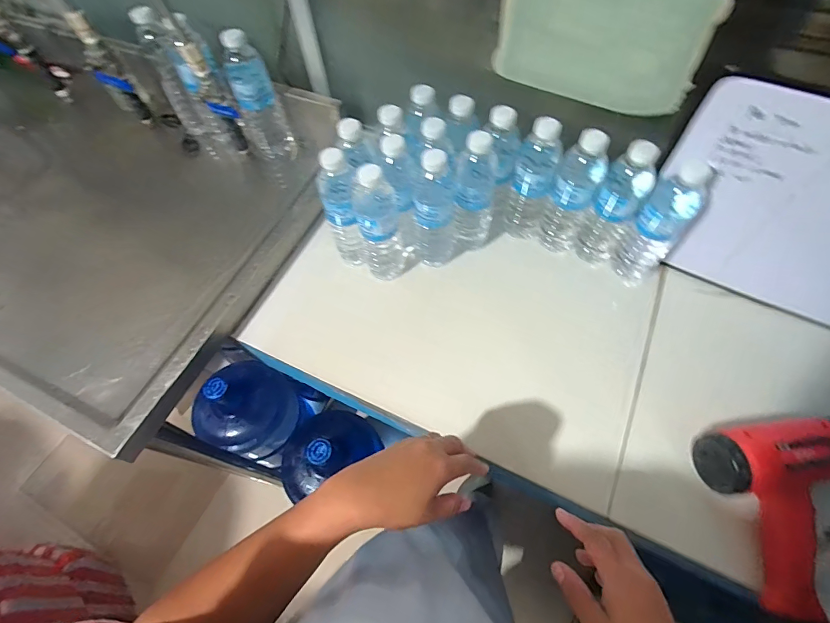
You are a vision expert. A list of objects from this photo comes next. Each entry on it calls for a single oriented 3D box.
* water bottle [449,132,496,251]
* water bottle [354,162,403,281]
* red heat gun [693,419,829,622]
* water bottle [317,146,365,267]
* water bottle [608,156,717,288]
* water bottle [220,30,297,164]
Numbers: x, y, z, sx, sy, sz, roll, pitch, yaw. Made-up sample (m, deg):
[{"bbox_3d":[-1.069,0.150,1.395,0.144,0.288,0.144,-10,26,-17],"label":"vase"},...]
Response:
[{"bbox_3d":[0.089,-0.178,0.624,0.062,0.207,0.066,8,62,7],"label":"water bottle"},{"bbox_3d":[-0.055,-0.135,0.603,0.062,0.206,0.077,-10,61,-3],"label":"water bottle"},{"bbox_3d":[0.490,0.214,0.458,0.264,0.075,0.186,-9,61,-3],"label":"red heat gun"},{"bbox_3d":[-0.105,-0.144,0.610,0.057,0.198,0.057,-1,61,2],"label":"water bottle"},{"bbox_3d":[0.350,-0.123,0.580,0.063,0.207,0.061,35,68,19],"label":"water bottle"},{"bbox_3d":[-0.275,-0.365,0.701,0.078,0.212,0.063,-24,63,-11],"label":"water bottle"}]

